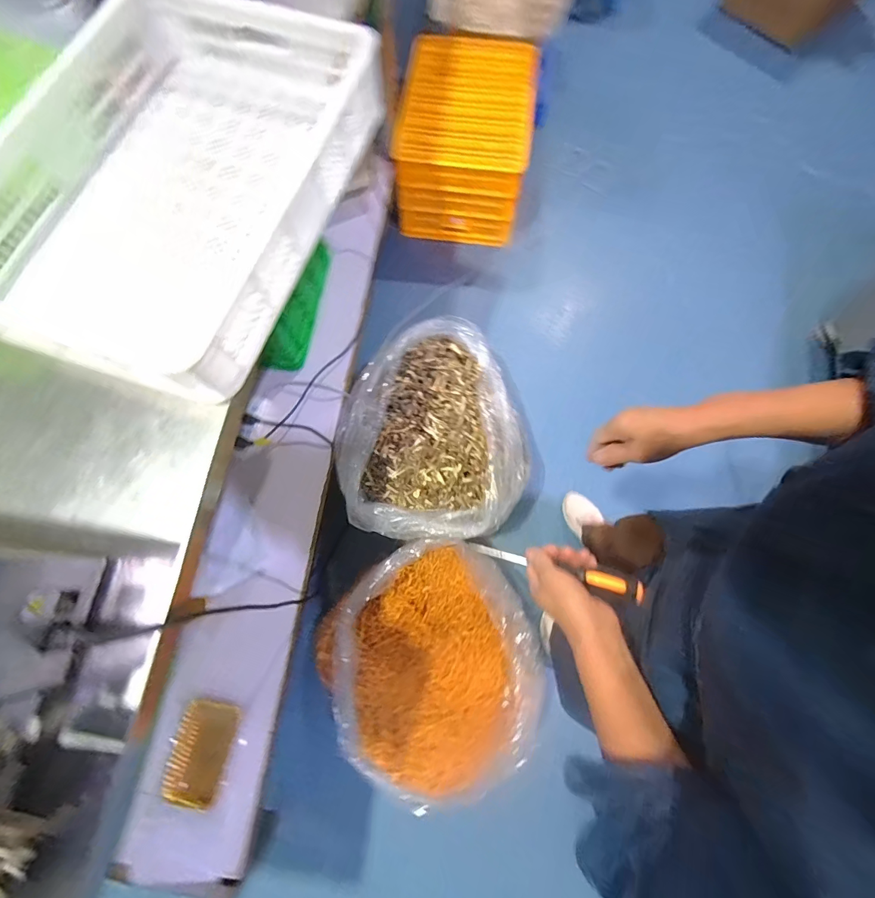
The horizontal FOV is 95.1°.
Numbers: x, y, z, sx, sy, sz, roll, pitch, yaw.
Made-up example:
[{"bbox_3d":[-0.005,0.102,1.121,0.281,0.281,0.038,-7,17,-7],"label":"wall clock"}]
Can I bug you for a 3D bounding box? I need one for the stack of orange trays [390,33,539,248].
[{"bbox_3d":[0.099,-1.069,1.397,0.411,0.342,0.548,5,74,2],"label":"stack of orange trays"}]

